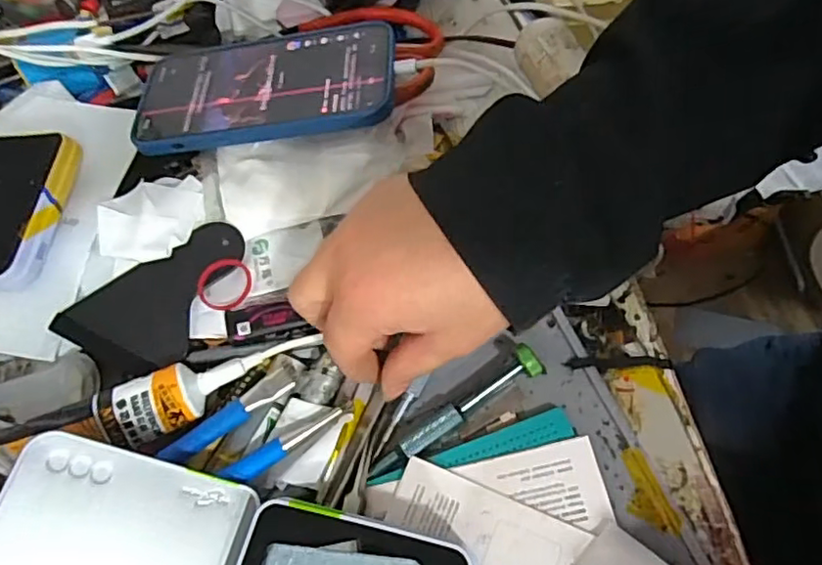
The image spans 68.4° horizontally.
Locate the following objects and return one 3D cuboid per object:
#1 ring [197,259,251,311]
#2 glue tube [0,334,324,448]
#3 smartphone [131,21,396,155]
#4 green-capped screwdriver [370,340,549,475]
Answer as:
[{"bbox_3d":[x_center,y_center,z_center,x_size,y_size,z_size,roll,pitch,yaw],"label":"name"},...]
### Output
[{"bbox_3d":[-0.105,0.001,0.342,0.029,0.006,0.030,0,74,-1],"label":"ring"},{"bbox_3d":[-0.122,0.058,0.307,0.156,0.023,0.027,-18,62,-19],"label":"glue tube"},{"bbox_3d":[-0.090,-0.122,0.372,0.159,0.010,0.083,-5,60,9],"label":"smartphone"},{"bbox_3d":[0.022,0.065,0.298,0.098,0.018,0.014,-34,62,-7],"label":"green-capped screwdriver"}]

